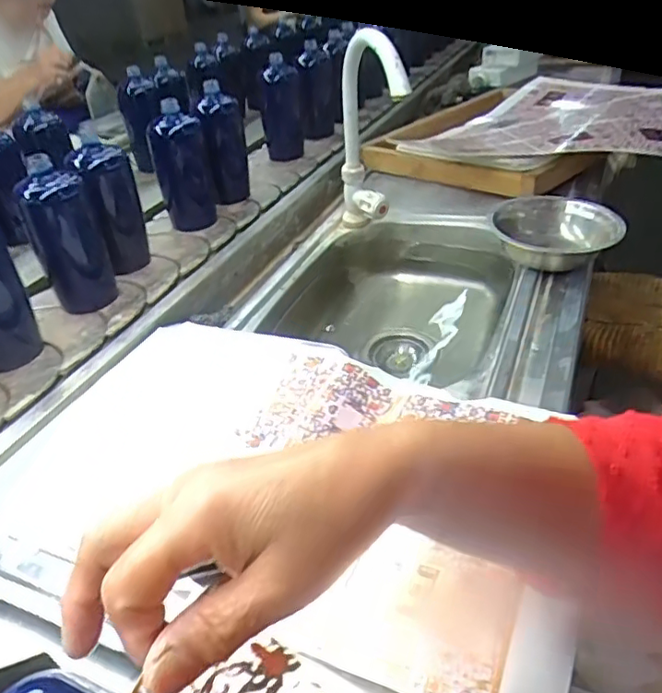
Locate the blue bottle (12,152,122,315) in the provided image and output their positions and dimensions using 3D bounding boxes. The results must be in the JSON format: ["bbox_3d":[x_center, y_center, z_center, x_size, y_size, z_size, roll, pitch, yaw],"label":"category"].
[{"bbox_3d":[-0.332,-0.138,0.729,0.049,0.181,0.061,7,37,16],"label":"blue bottle"}]

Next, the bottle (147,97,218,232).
[{"bbox_3d":[-0.239,-0.291,0.934,0.083,0.191,0.068,-13,37,-11],"label":"bottle"}]

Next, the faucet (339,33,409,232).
[{"bbox_3d":[0.063,-0.274,0.816,0.052,0.295,0.252,-12,36,-9],"label":"faucet"}]

